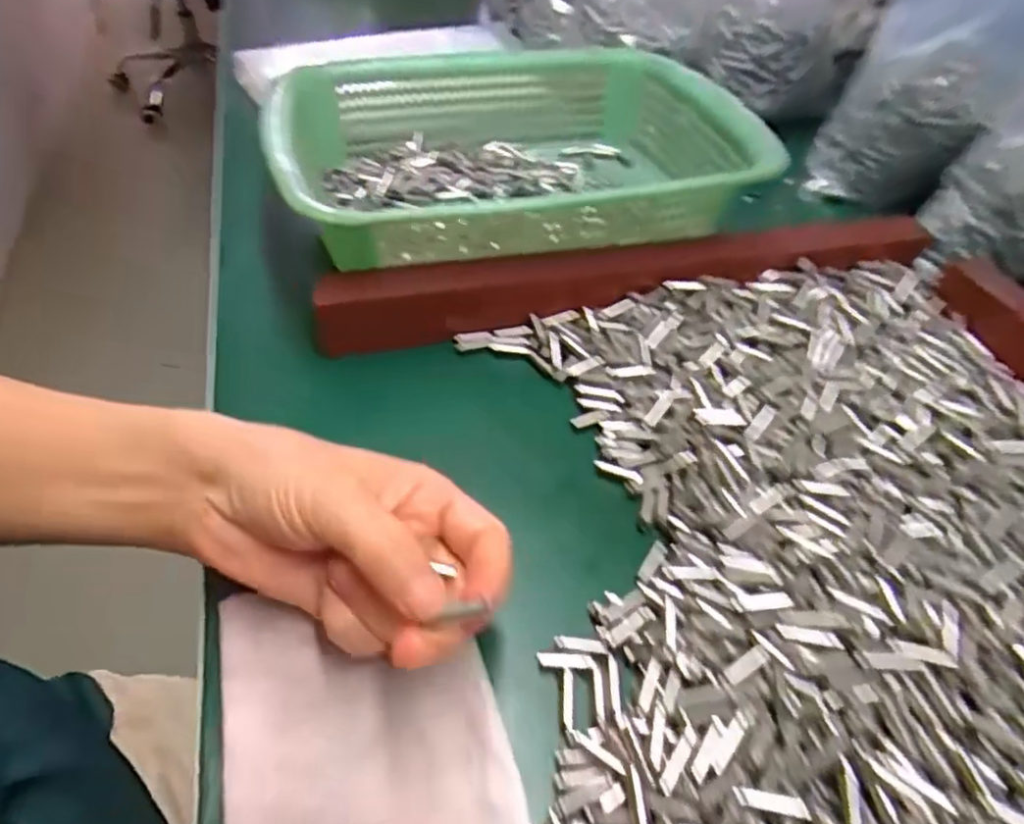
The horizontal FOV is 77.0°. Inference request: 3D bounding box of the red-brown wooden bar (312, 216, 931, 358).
[{"bbox_3d":[0.083,-0.088,0.389,0.391,0.033,0.029,-11,49,-12],"label":"red-brown wooden bar"}]

